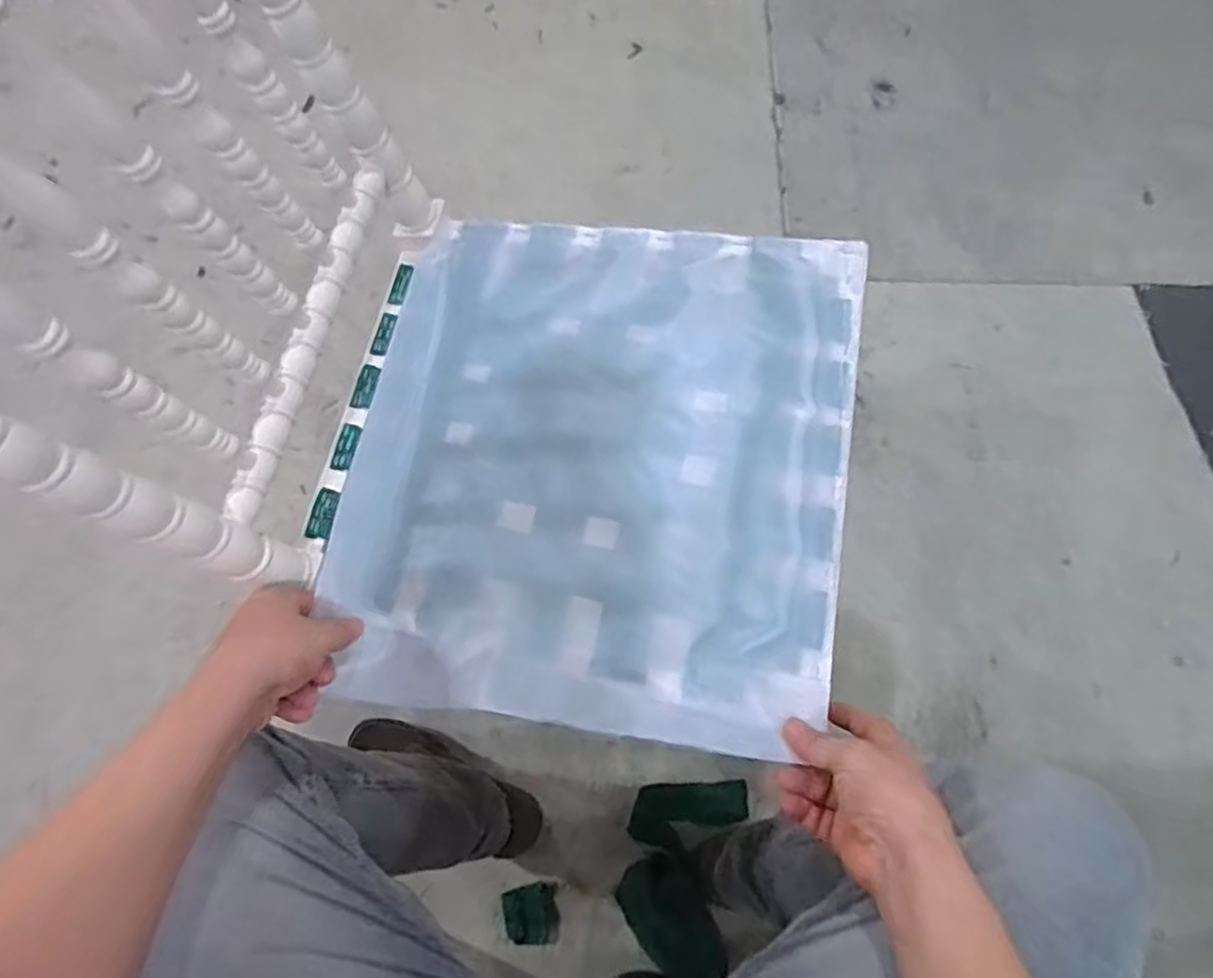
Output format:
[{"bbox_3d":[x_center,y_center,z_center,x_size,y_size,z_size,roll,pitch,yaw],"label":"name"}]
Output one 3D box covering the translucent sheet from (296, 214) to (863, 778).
[{"bbox_3d":[-0.012,-0.041,0.648,0.436,0.038,0.476,8,71,5],"label":"translucent sheet"}]

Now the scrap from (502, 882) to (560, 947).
[{"bbox_3d":[-0.092,0.524,0.899,0.066,0.004,0.068,-13,64,-2],"label":"scrap"}]

